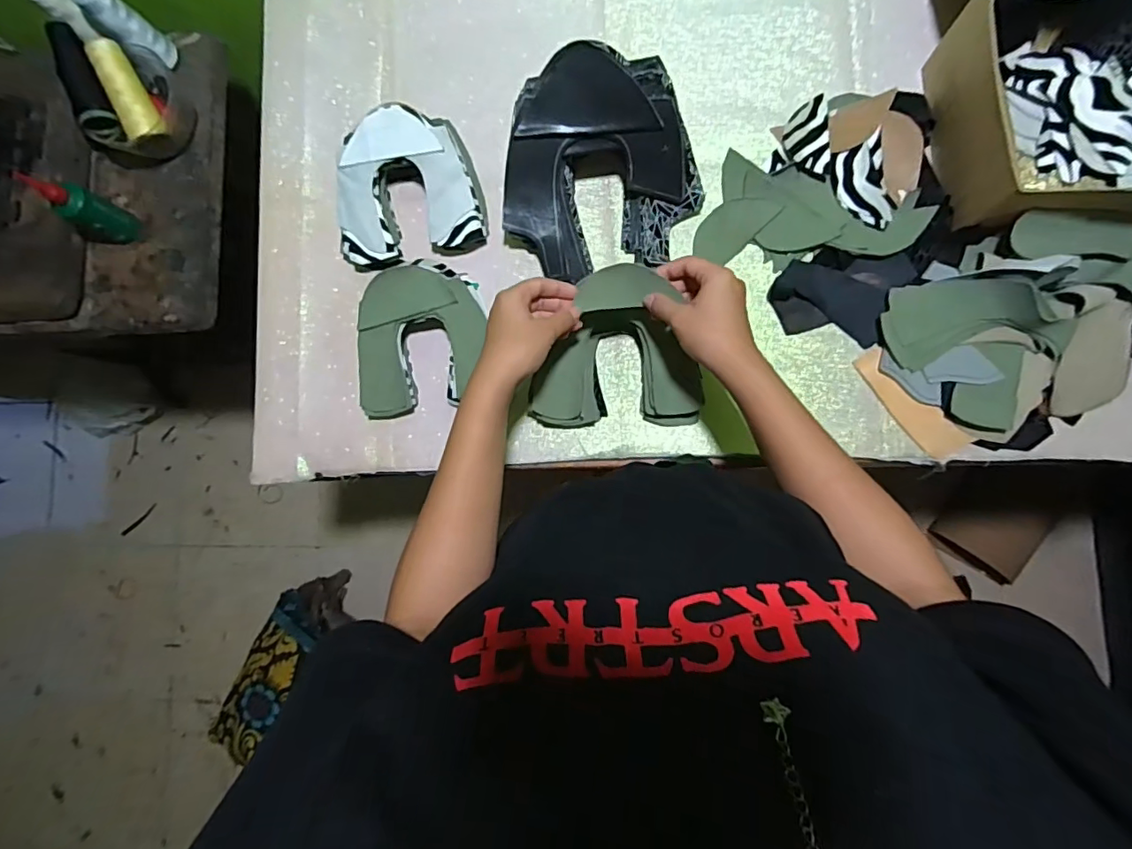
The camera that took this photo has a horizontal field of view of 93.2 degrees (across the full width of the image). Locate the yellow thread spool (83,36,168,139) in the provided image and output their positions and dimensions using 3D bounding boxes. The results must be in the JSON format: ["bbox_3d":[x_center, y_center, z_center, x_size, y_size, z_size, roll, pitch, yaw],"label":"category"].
[{"bbox_3d":[-0.521,-0.397,0.635,0.034,0.036,0.112,-20,102,5],"label":"yellow thread spool"}]

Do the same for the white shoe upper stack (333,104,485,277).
[{"bbox_3d":[-0.183,-0.265,0.598,0.164,0.056,0.145,-9,84,7],"label":"white shoe upper stack"}]

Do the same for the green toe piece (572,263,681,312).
[{"bbox_3d":[0.054,-0.126,0.488,0.082,0.009,0.038,-8,106,6],"label":"green toe piece"}]

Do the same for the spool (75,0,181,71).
[{"bbox_3d":[-0.523,-0.476,0.633,0.041,0.111,0.041,-2,81,15],"label":"spool"}]

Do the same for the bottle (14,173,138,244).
[{"bbox_3d":[-0.582,-0.256,0.629,0.053,0.125,0.050,21,88,9],"label":"bottle"}]

